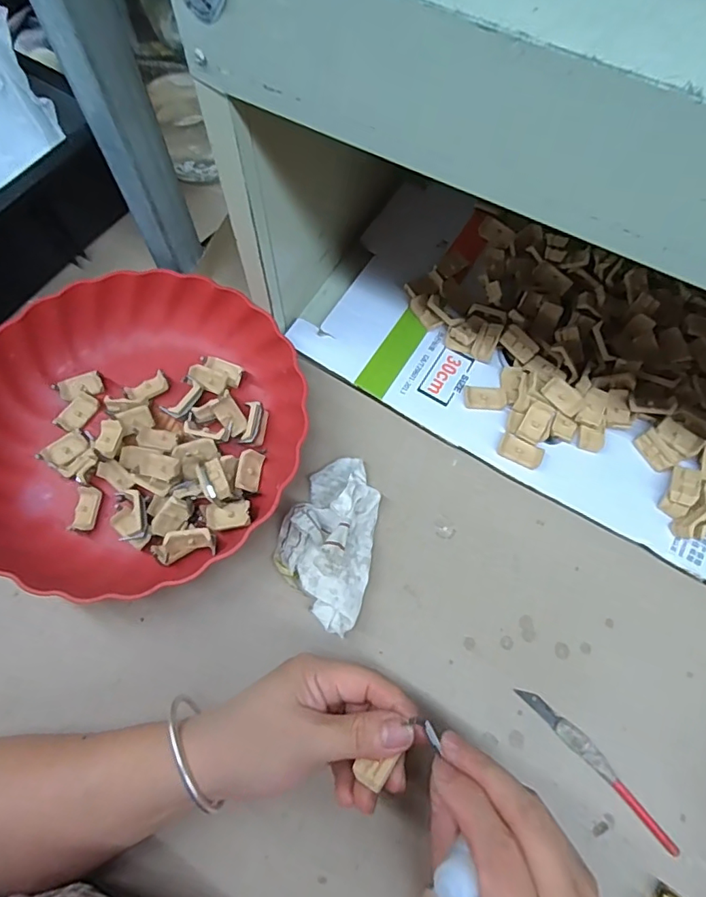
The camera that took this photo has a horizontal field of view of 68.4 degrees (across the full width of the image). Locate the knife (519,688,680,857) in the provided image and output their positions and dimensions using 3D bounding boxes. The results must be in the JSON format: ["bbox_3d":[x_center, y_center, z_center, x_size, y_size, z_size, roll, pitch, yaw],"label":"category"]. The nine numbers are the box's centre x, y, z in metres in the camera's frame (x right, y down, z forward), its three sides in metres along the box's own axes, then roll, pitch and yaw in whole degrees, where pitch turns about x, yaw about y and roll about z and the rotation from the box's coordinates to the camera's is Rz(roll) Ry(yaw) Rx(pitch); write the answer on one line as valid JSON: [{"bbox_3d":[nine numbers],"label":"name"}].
[{"bbox_3d":[0.154,0.198,0.325,0.012,0.008,0.120,-42,76,-12],"label":"knife"}]

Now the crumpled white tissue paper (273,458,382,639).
[{"bbox_3d":[-0.018,0.061,0.368,0.066,0.031,0.121,12,69,3],"label":"crumpled white tissue paper"}]

